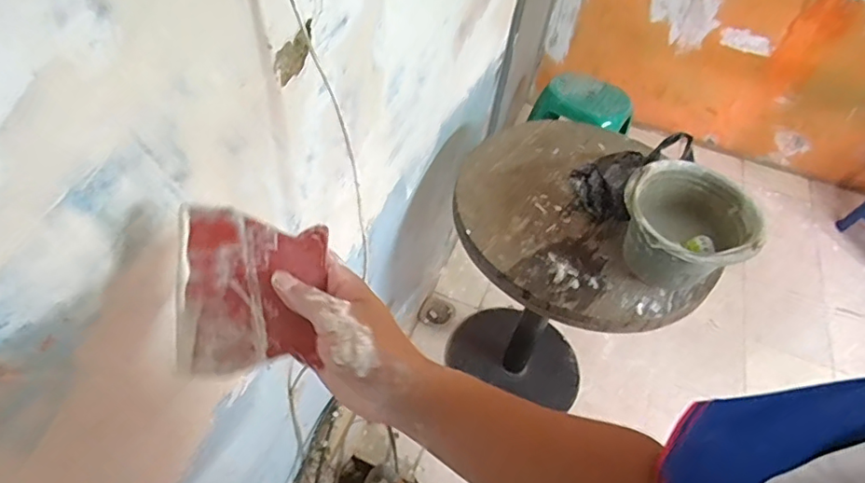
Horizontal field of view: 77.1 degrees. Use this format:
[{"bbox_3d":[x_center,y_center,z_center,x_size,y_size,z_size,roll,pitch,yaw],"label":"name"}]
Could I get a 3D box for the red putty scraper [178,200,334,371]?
[{"bbox_3d":[-0.134,0.038,0.396,0.103,0.008,0.117,6,93,-3],"label":"red putty scraper"}]

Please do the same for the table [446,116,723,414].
[{"bbox_3d":[0.268,0.171,1.481,0.493,0.836,0.595,8,49,0],"label":"table"}]

